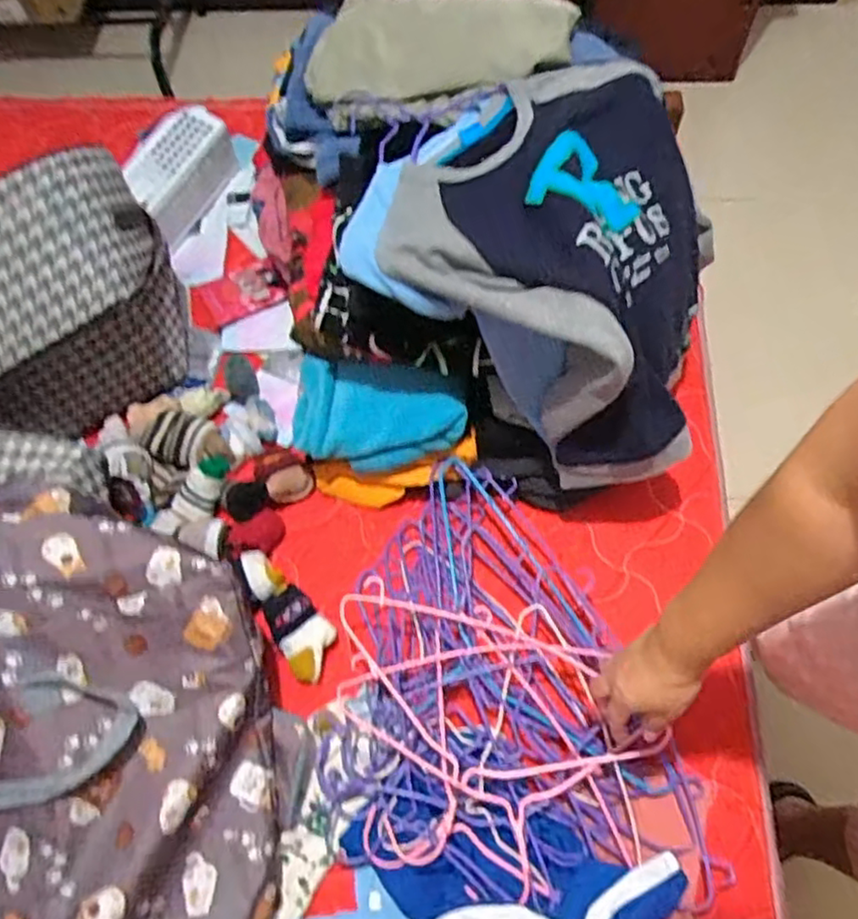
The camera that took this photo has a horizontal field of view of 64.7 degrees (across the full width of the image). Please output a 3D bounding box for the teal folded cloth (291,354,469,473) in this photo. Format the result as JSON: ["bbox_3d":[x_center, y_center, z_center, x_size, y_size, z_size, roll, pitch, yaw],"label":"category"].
[{"bbox_3d":[-0.066,-0.052,0.844,0.212,0.040,0.129,10,93,9],"label":"teal folded cloth"}]

